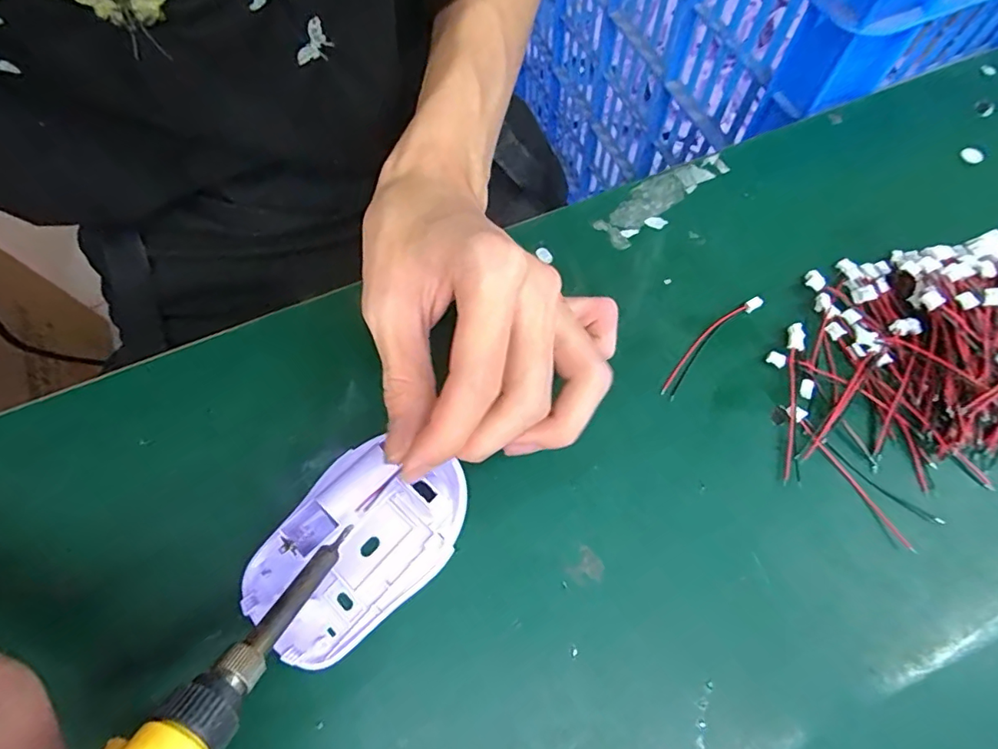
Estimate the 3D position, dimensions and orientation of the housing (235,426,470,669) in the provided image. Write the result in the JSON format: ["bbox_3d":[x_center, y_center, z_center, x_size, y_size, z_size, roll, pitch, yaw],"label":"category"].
[{"bbox_3d":[-0.057,0.066,0.210,0.093,0.016,0.058,-40,70,-14],"label":"housing"}]

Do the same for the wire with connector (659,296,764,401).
[{"bbox_3d":[0.099,-0.015,0.249,0.069,0.006,0.010,-42,71,-15],"label":"wire with connector"}]

